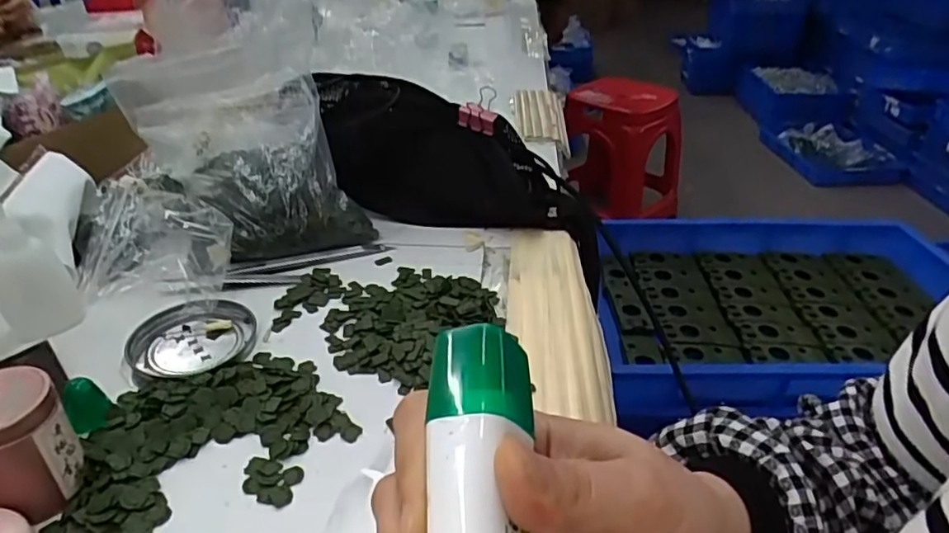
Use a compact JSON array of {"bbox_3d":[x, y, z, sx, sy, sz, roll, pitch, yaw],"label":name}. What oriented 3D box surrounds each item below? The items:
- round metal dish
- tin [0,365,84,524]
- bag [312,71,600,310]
[{"bbox_3d":[-0.190,0.048,0.416,0.077,0.012,0.066,-13,35,-19],"label":"round metal dish"},{"bbox_3d":[-0.221,0.086,0.297,0.041,0.063,0.044,0,33,0],"label":"tin"},{"bbox_3d":[-0.014,-0.092,0.560,0.300,0.116,0.098,24,35,-2],"label":"bag"}]

